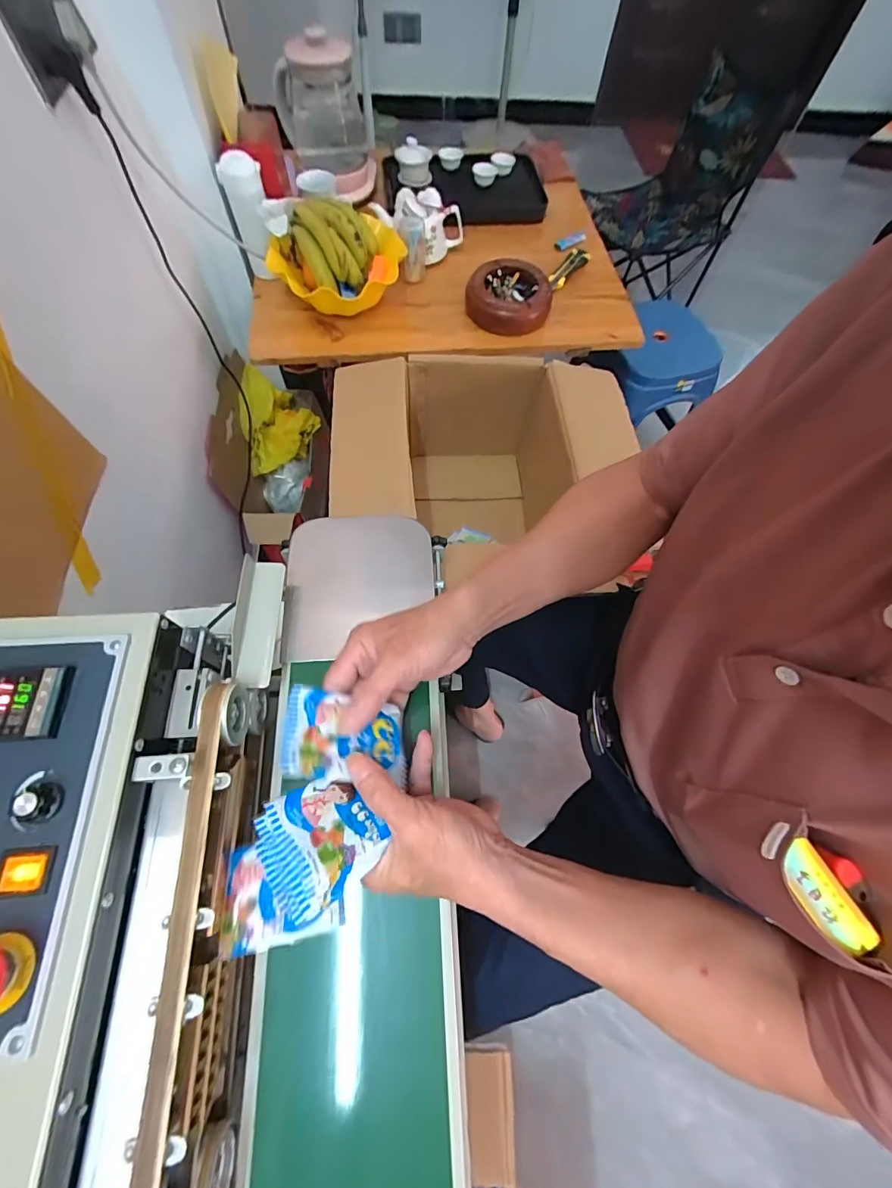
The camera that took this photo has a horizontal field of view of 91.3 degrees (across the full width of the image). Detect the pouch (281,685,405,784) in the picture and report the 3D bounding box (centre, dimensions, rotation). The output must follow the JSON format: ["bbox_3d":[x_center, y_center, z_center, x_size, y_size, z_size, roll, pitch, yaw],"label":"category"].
[{"bbox_3d":[-0.073,0.108,0.332,0.095,0.009,0.062,18,53,-30],"label":"pouch"}]

